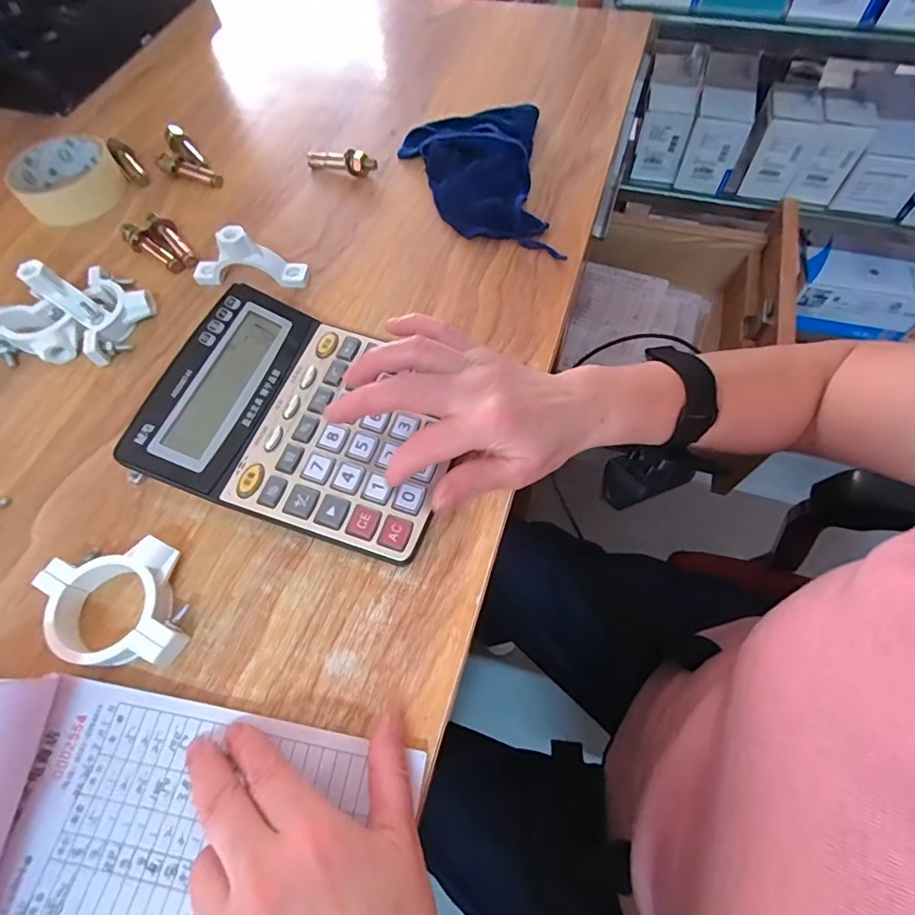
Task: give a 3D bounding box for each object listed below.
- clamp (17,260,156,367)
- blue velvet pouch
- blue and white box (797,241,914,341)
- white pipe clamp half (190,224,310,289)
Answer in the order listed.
[{"bbox_3d":[-0.266,-0.118,0.360,0.076,0.045,0.059,40,71,21],"label":"clamp"},{"bbox_3d":[0.015,-0.240,0.414,0.119,0.037,0.171,-5,62,1],"label":"blue velvet pouch"},{"bbox_3d":[0.671,-0.276,0.833,0.182,0.093,0.091,12,64,10],"label":"blue and white box"},{"bbox_3d":[-0.164,-0.152,0.374,0.090,0.041,0.021,3,63,5],"label":"white pipe clamp half"}]

